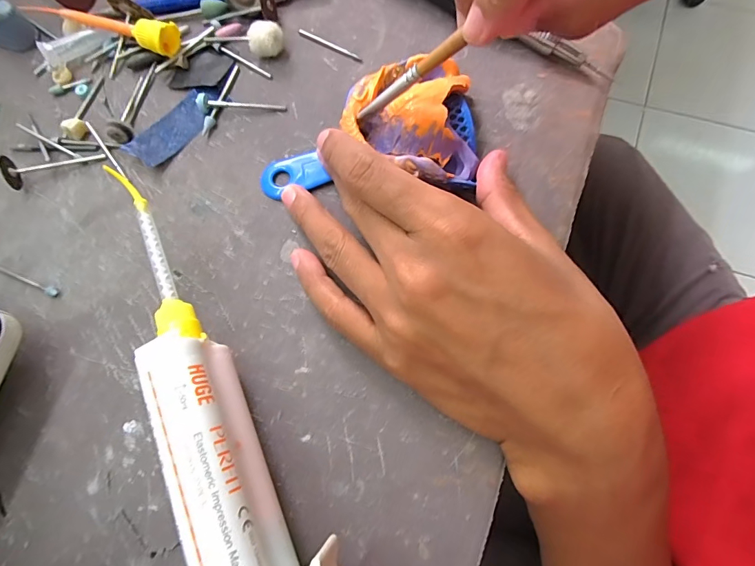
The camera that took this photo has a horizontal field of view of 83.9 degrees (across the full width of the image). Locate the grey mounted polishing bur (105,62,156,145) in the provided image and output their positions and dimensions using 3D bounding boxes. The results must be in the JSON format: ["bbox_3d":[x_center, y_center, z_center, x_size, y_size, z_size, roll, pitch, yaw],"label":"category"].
[{"bbox_3d":[-0.133,-0.099,0.227,0.008,0.012,0.054,5,74,3],"label":"grey mounted polishing bur"}]

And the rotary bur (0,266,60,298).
[{"bbox_3d":[-0.175,-0.002,0.204,0.043,0.004,0.005,19,75,7],"label":"rotary bur"}]

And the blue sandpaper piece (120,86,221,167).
[{"bbox_3d":[-0.107,-0.086,0.226,0.022,0.006,0.057,42,79,12],"label":"blue sandpaper piece"}]

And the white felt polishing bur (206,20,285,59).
[{"bbox_3d":[-0.075,-0.135,0.233,0.045,0.016,0.013,2,74,2],"label":"white felt polishing bur"}]

